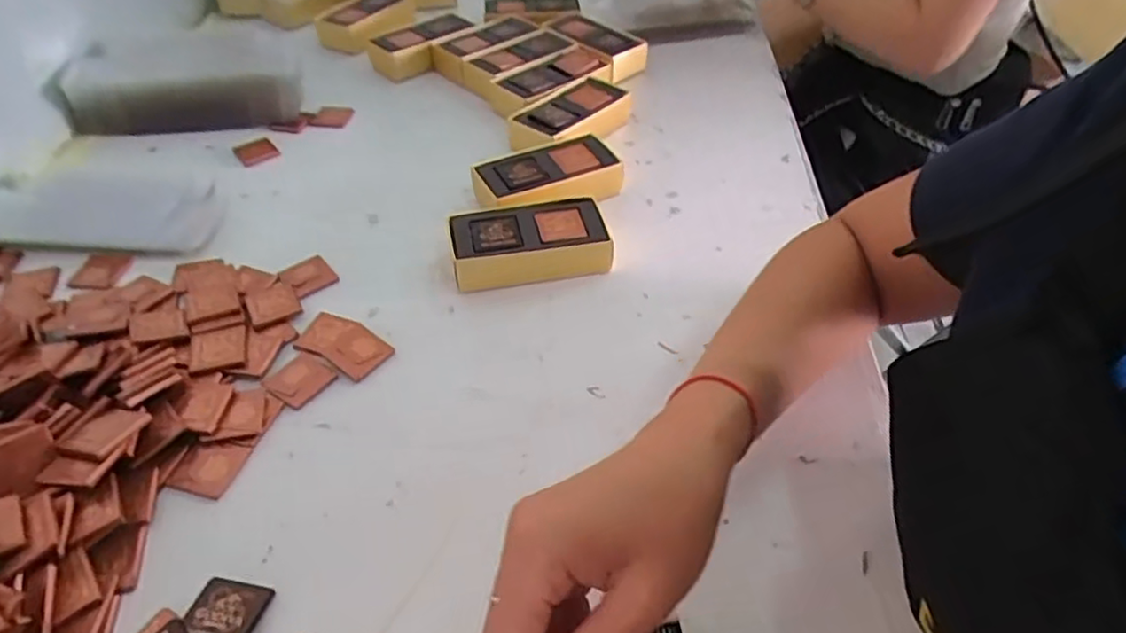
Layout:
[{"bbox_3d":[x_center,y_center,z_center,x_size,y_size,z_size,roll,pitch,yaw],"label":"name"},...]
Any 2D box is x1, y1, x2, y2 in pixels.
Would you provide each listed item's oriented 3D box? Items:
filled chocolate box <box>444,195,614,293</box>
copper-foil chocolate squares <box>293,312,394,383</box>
[{"bbox_3d":[-0.025,-0.055,0.491,0.111,0.036,0.061,-7,46,-7],"label":"filled chocolate box"},{"bbox_3d":[-0.146,0.015,0.441,0.066,0.007,0.037,26,50,23],"label":"copper-foil chocolate squares"}]

